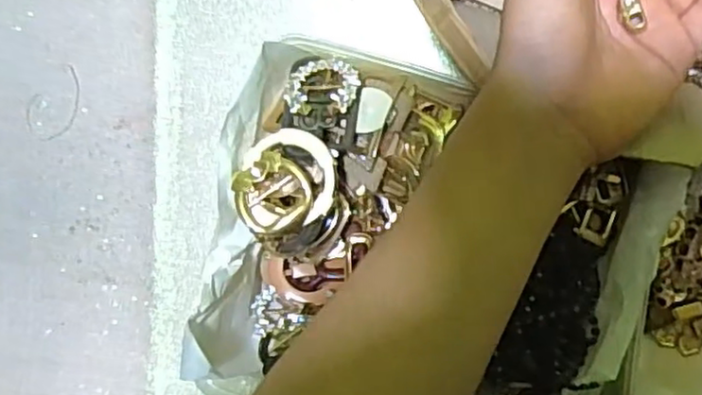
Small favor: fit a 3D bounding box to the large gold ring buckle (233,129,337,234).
[{"bbox_3d":[-0.032,-0.007,0.325,0.046,0.014,0.051,25,97,3],"label":"large gold ring buckle"}]

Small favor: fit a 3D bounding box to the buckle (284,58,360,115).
[{"bbox_3d":[-0.014,-0.056,0.329,0.036,0.006,0.033,7,65,11],"label":"buckle"}]

